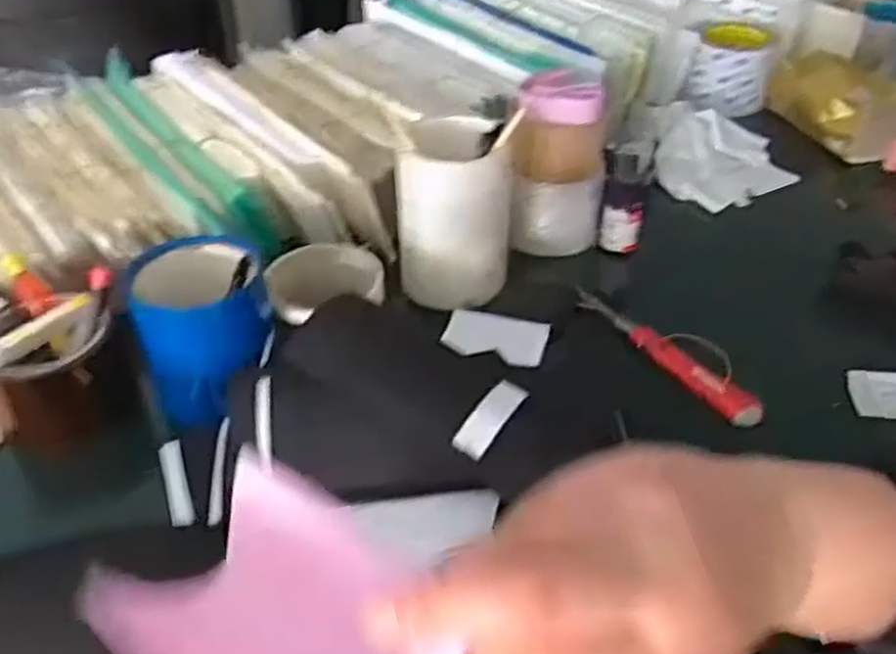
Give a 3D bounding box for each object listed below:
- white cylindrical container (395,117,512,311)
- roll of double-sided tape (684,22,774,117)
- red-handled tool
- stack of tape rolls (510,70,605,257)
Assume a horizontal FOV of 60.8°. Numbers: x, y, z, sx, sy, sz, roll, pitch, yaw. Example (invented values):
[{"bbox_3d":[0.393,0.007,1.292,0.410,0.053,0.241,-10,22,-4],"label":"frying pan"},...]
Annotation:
[{"bbox_3d":[0.004,-0.090,0.606,0.076,0.136,0.065,-23,46,-25],"label":"white cylindrical container"},{"bbox_3d":[0.330,-0.306,0.890,0.090,0.069,0.077,12,42,13],"label":"roll of double-sided tape"},{"bbox_3d":[0.163,0.017,0.584,0.023,0.018,0.177,-26,47,-28],"label":"red-handled tool"},{"bbox_3d":[0.098,-0.142,0.671,0.080,0.144,0.076,9,41,9],"label":"stack of tape rolls"}]

